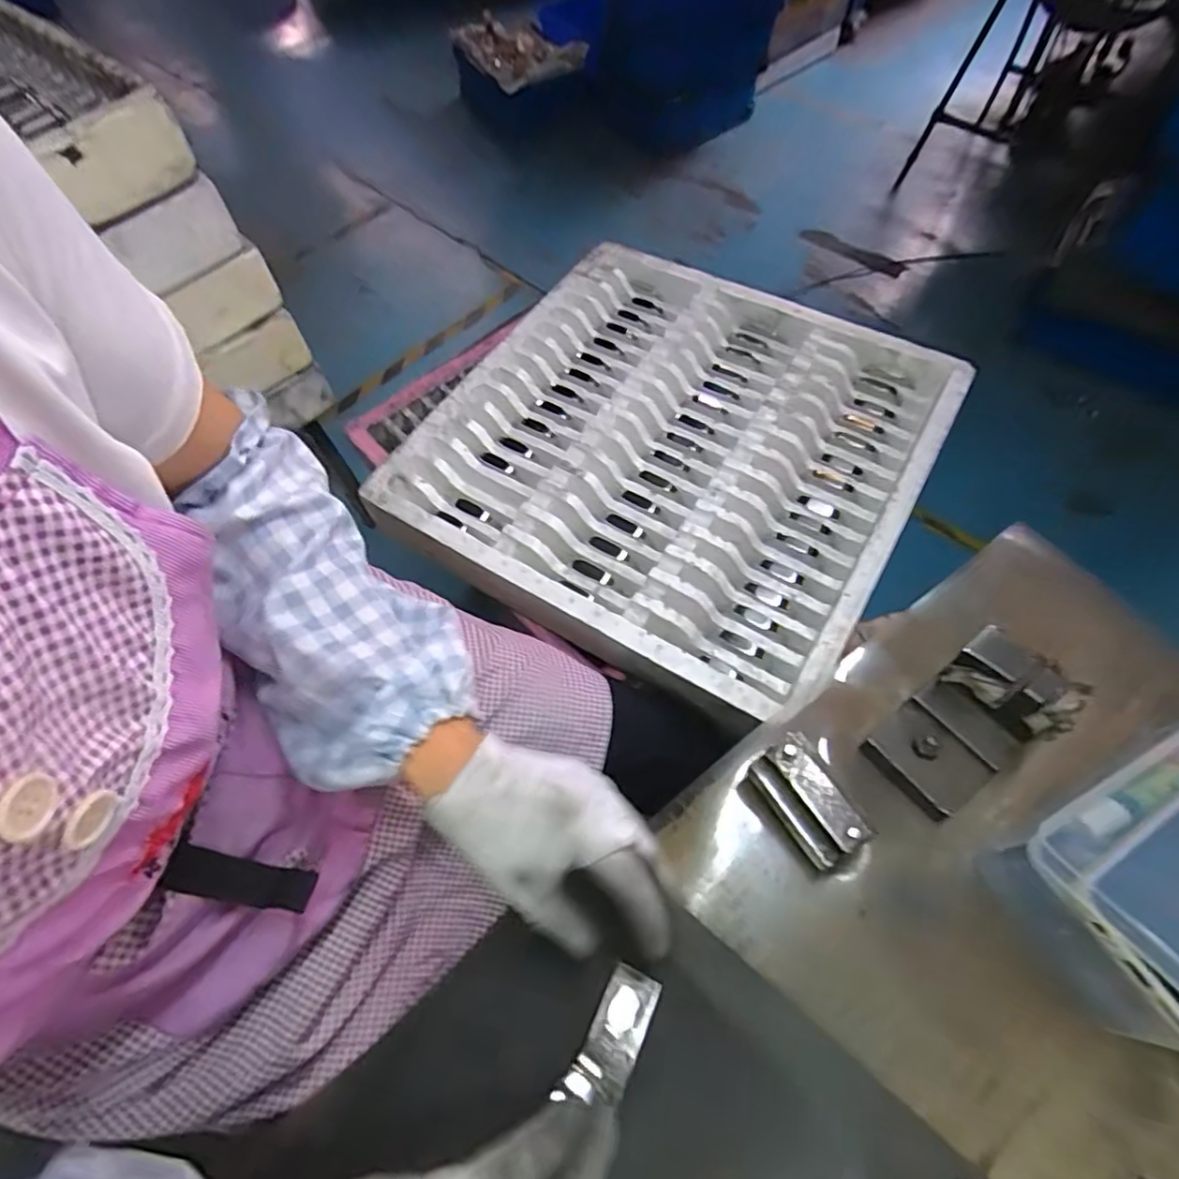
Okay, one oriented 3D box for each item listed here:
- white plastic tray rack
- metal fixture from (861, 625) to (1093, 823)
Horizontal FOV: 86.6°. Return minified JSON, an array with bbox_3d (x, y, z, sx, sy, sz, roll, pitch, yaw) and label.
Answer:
[{"bbox_3d":[0.103,-0.179,0.762,0.538,0.061,0.547,28,66,19],"label":"white plastic tray rack"},{"bbox_3d":[0.231,0.083,0.385,0.096,0.073,0.067,-34,64,-15],"label":"metal fixture"}]

